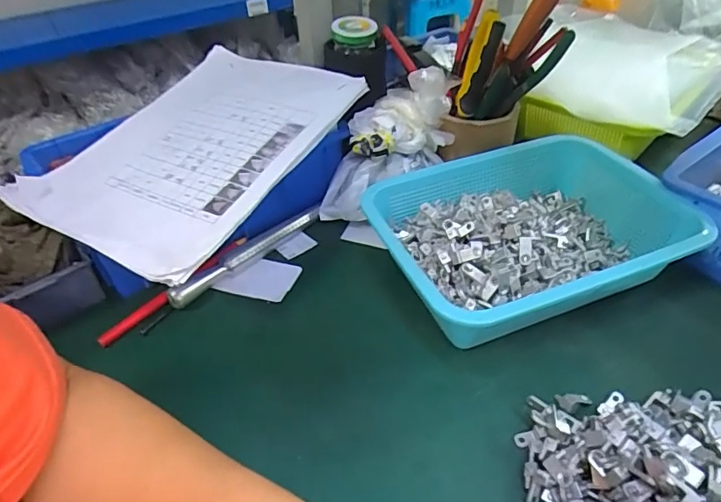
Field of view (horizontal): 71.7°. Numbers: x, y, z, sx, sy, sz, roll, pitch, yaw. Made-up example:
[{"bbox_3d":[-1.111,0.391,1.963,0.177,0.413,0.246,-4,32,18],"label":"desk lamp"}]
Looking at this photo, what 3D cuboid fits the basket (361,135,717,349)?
[{"bbox_3d":[0.155,-0.008,0.466,0.258,0.089,0.197,-17,42,-15],"label":"basket"}]

